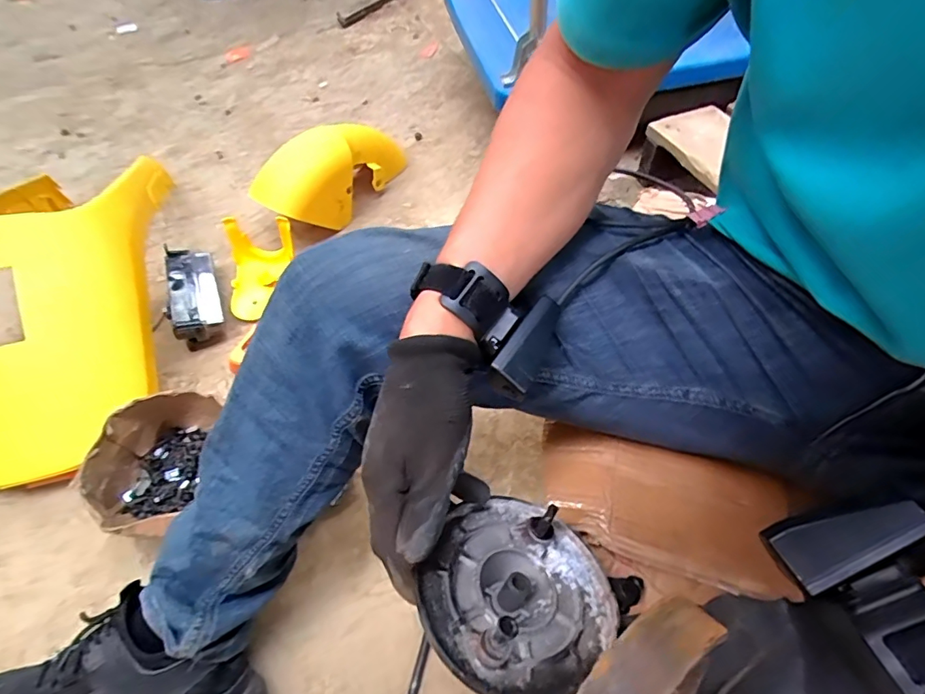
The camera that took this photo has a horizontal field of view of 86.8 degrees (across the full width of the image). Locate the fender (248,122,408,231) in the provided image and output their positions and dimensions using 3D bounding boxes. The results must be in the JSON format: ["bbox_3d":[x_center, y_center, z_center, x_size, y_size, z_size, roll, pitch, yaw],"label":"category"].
[{"bbox_3d":[-0.242,-0.321,0.919,0.103,0.150,0.294,26,61,21],"label":"fender"}]

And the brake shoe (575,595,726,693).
[{"bbox_3d":[0.068,0.139,0.198,0.030,0.023,0.090,37,71,26],"label":"brake shoe"}]

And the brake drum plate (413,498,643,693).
[{"bbox_3d":[0.043,0.155,0.307,0.131,0.041,0.125,12,35,-9],"label":"brake drum plate"}]

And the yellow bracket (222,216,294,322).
[{"bbox_3d":[-0.345,-0.133,0.829,0.112,0.094,0.153,-5,54,1],"label":"yellow bracket"}]

